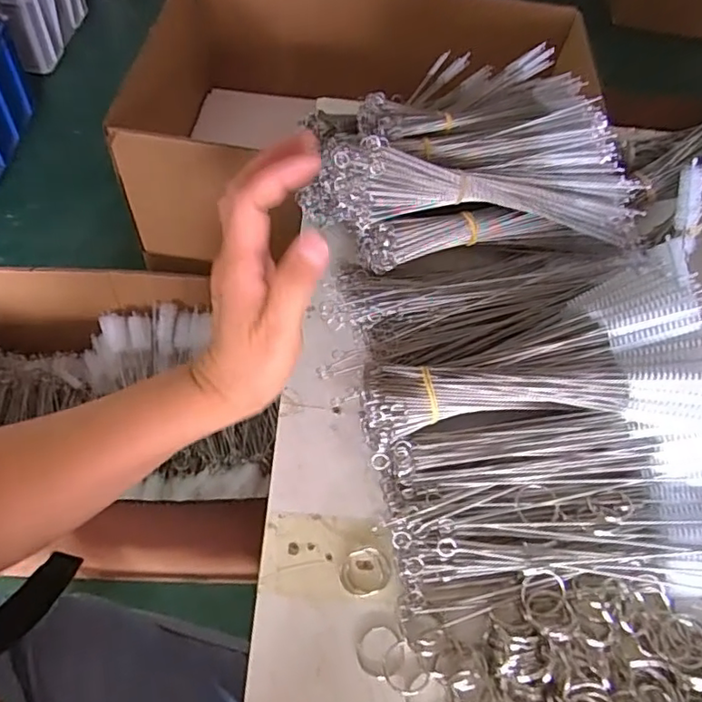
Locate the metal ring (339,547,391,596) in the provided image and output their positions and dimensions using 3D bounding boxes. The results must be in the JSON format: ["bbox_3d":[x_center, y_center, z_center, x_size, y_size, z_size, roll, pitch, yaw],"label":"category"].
[{"bbox_3d":[0.008,0.124,0.329,0.029,0.004,0.024,-9,57,-11],"label":"metal ring"}]

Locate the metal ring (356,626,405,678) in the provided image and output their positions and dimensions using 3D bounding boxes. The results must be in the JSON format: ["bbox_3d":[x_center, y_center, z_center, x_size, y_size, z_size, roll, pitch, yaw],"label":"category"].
[{"bbox_3d":[0.016,0.158,0.307,0.024,0.004,0.024,2,56,-4],"label":"metal ring"}]

